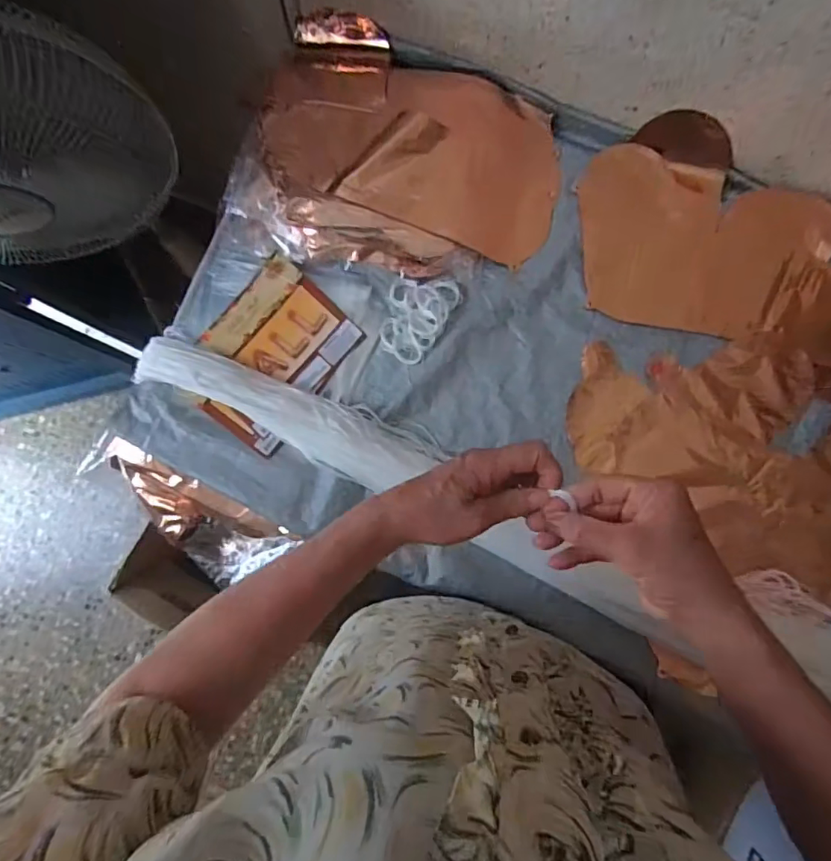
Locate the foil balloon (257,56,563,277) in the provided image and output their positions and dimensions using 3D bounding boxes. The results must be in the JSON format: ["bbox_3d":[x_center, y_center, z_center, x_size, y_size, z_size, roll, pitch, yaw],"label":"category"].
[{"bbox_3d":[-0.010,-0.343,0.668,0.385,0.076,0.255,18,84,7],"label":"foil balloon"}]

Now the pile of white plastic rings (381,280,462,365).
[{"bbox_3d":[0.002,-0.141,0.669,0.085,0.015,0.108,14,83,7],"label":"pile of white plastic rings"}]

